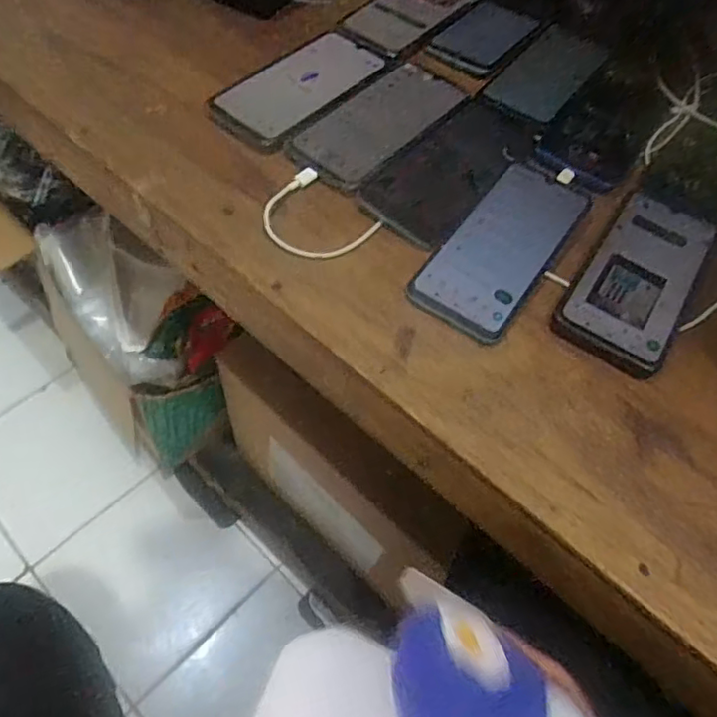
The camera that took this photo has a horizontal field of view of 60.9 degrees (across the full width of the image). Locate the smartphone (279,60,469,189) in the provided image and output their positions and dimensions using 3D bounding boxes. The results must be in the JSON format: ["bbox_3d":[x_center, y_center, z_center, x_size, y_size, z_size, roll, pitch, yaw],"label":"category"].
[{"bbox_3d":[0.021,-0.211,0.540,0.079,0.014,0.179,35,65,16],"label":"smartphone"}]

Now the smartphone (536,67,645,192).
[{"bbox_3d":[0.222,-0.210,0.548,0.077,0.011,0.149,33,64,15],"label":"smartphone"}]

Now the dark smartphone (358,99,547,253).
[{"bbox_3d":[0.081,-0.159,0.504,0.081,0.012,0.175,38,66,17],"label":"dark smartphone"}]

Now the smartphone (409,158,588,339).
[{"bbox_3d":[0.112,-0.092,0.464,0.076,0.010,0.180,32,64,15],"label":"smartphone"}]

